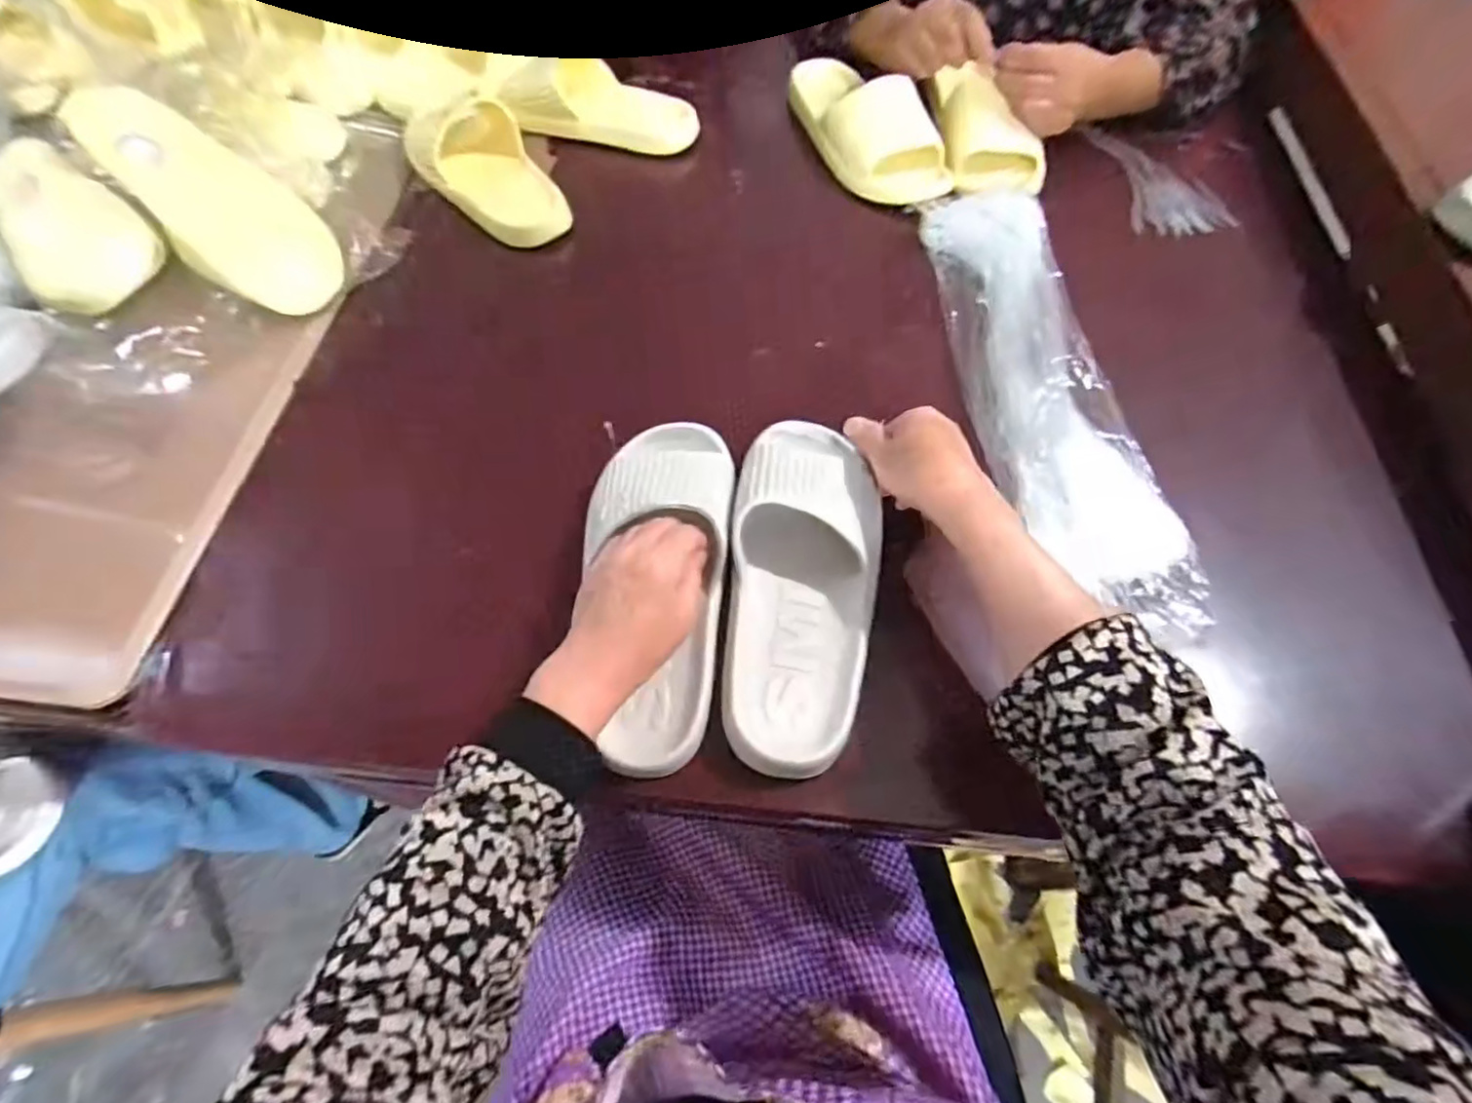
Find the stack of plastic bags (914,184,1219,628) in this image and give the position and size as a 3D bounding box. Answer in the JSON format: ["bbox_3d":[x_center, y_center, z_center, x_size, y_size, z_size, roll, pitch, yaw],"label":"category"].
[{"bbox_3d":[0.261,-0.147,0.559,0.127,0.033,0.446,-4,62,-4],"label":"stack of plastic bags"}]

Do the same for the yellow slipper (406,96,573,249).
[{"bbox_3d":[-0.277,-0.419,0.695,0.101,0.064,0.248,-34,68,-18],"label":"yellow slipper"}]

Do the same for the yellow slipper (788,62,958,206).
[{"bbox_3d":[0.142,-0.475,0.731,0.111,0.077,0.251,-17,64,-11],"label":"yellow slipper"}]

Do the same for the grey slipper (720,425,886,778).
[{"bbox_3d":[0.050,0.015,0.457,0.105,0.060,0.264,6,70,1],"label":"grey slipper"}]

